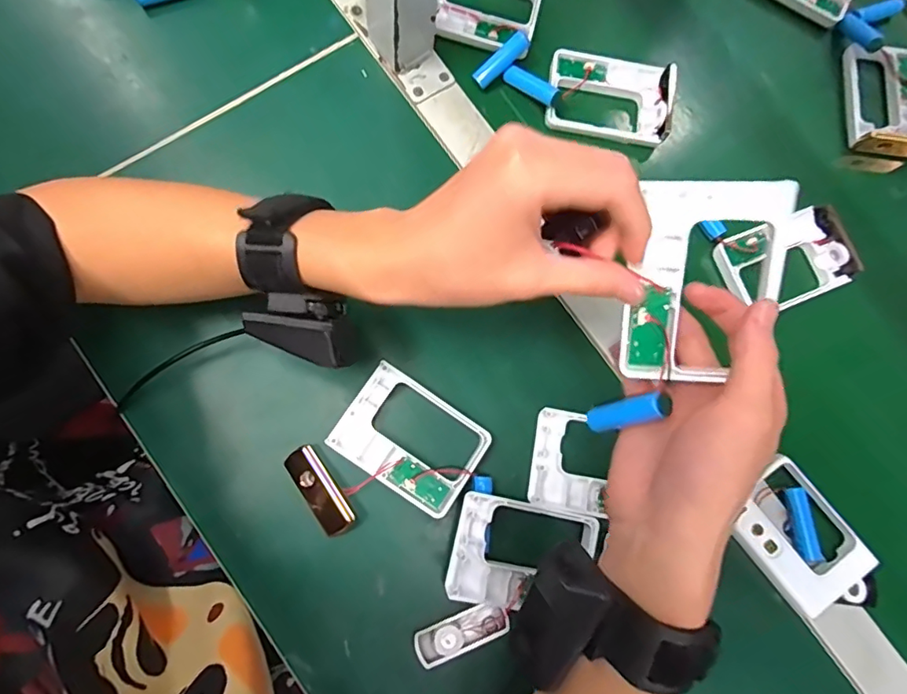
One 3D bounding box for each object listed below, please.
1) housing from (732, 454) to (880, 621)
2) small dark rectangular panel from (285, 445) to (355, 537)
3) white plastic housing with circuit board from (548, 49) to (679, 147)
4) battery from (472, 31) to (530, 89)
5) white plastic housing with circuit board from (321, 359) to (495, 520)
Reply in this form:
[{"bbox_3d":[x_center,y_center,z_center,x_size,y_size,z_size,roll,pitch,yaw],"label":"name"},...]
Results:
[{"bbox_3d":[0.246,0.138,0.372,0.071,0.018,0.107,-39,81,-9],"label":"housing"},{"bbox_3d":[-0.088,0.095,0.355,0.023,0.018,0.059,-34,80,-8],"label":"small dark rectangular panel"},{"bbox_3d":[0.127,-0.202,0.434,0.098,0.024,0.071,8,77,0],"label":"white plastic housing with circuit board"},{"bbox_3d":[0.037,-0.226,0.419,0.050,0.014,0.015,-39,80,11],"label":"battery"},{"bbox_3d":[-0.029,0.063,0.366,0.094,0.019,0.068,33,79,6],"label":"white plastic housing with circuit board"}]

